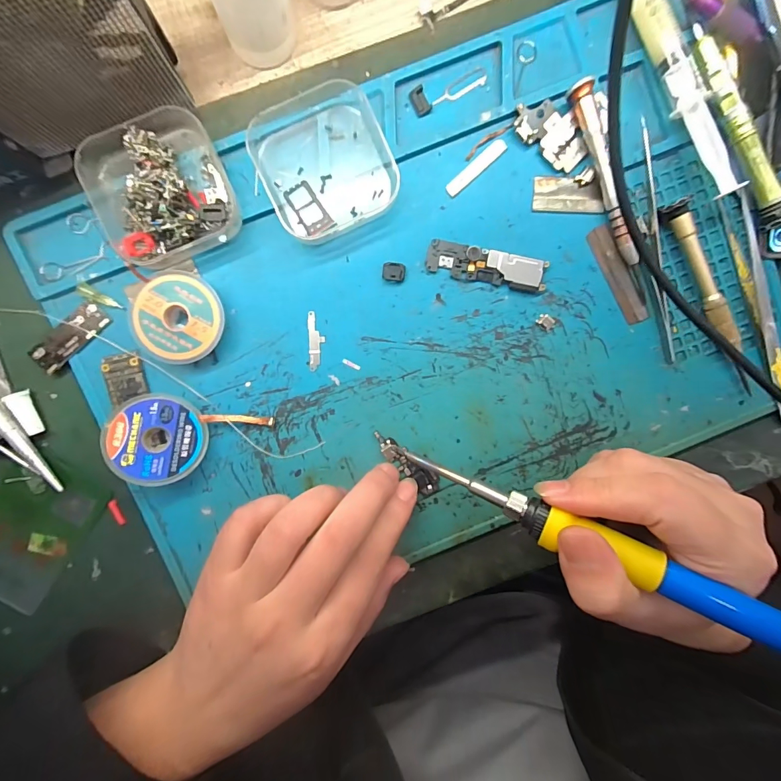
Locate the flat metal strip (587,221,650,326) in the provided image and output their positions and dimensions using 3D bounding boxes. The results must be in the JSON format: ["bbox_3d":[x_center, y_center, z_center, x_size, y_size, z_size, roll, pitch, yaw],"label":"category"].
[{"bbox_3d":[0.127,-0.064,0.215,0.013,0.004,0.056,-29,95,0],"label":"flat metal strip"}]

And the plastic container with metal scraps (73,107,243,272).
[{"bbox_3d":[-0.113,-0.098,0.191,0.062,0.024,0.062,-24,95,0],"label":"plastic container with metal scraps"}]

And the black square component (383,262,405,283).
[{"bbox_3d":[0.002,-0.064,0.210,0.012,0.004,0.010,5,95,-3],"label":"black square component"}]

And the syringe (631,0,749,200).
[{"bbox_3d":[0.152,-0.155,0.200,0.022,0.017,0.113,-29,95,0],"label":"syringe"}]

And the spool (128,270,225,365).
[{"bbox_3d":[-0.108,-0.037,0.201,0.043,0.015,0.044,0,95,-2],"label":"spool"}]

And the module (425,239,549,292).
[{"bbox_3d":[0.052,-0.067,0.212,0.065,0.005,0.017,10,94,-3],"label":"module"}]

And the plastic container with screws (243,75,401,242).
[{"bbox_3d":[-0.032,-0.114,0.197,0.065,0.018,0.061,-28,95,0],"label":"plastic container with screws"}]

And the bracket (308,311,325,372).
[{"bbox_3d":[-0.040,-0.027,0.211,0.009,0.004,0.031,-1,95,-2],"label":"bracket"}]

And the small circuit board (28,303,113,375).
[{"bbox_3d":[-0.166,-0.028,0.203,0.042,0.005,0.015,-42,95,2],"label":"small circuit board"}]

